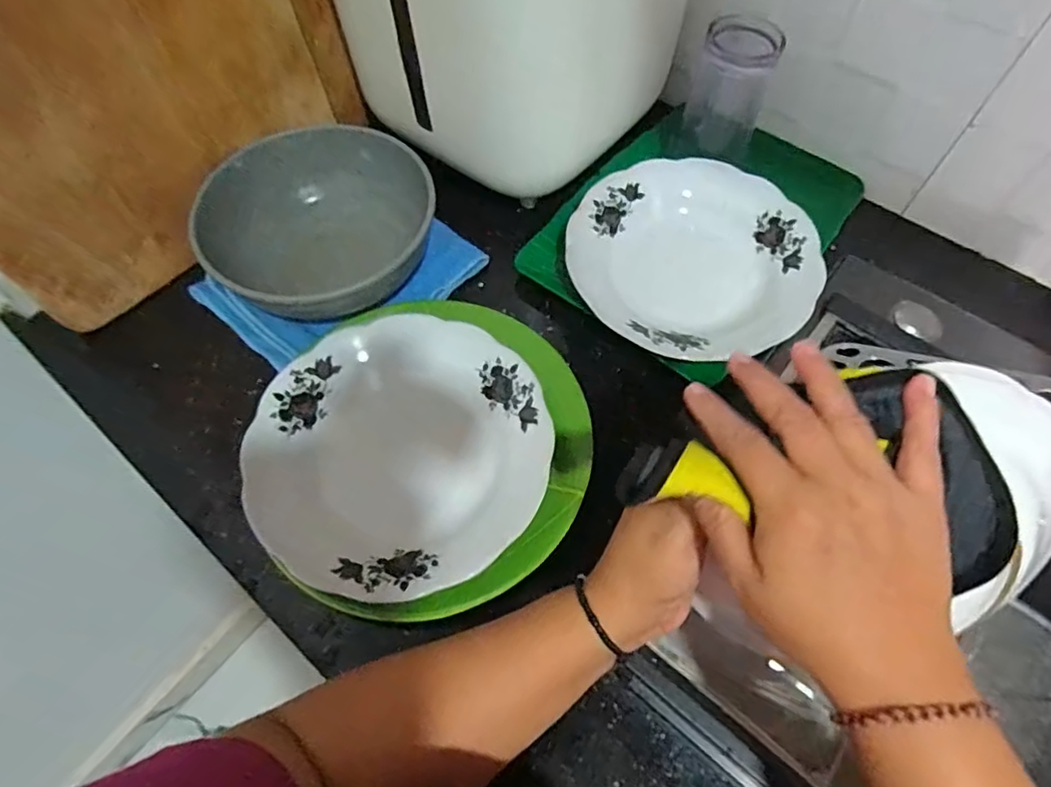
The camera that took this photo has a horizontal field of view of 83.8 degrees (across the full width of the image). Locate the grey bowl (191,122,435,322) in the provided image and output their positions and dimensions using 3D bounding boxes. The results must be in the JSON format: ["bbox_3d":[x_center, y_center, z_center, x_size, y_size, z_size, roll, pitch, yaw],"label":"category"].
[{"bbox_3d":[-0.165,-0.137,0.512,0.179,0.094,0.166,0,61,-1],"label":"grey bowl"}]

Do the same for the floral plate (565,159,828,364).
[{"bbox_3d":[0.140,-0.115,0.504,0.196,0.037,0.203,0,61,-1],"label":"floral plate"}]

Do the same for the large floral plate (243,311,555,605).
[{"bbox_3d":[-0.086,0.041,0.427,0.200,0.048,0.207,0,61,-1],"label":"large floral plate"}]

